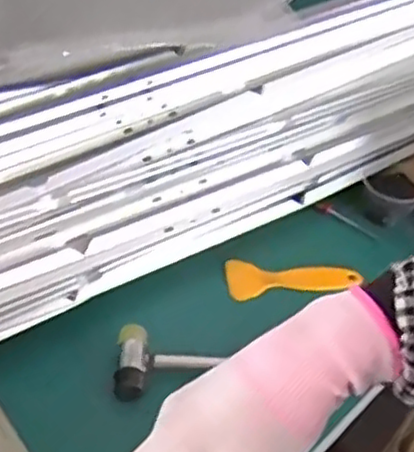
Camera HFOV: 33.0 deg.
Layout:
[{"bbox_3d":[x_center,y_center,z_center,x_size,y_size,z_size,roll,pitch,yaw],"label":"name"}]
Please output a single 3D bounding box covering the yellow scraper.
[{"bbox_3d":[0.086,0.054,0.680,0.132,0.009,0.052,2,42,-5],"label":"yellow scraper"}]

